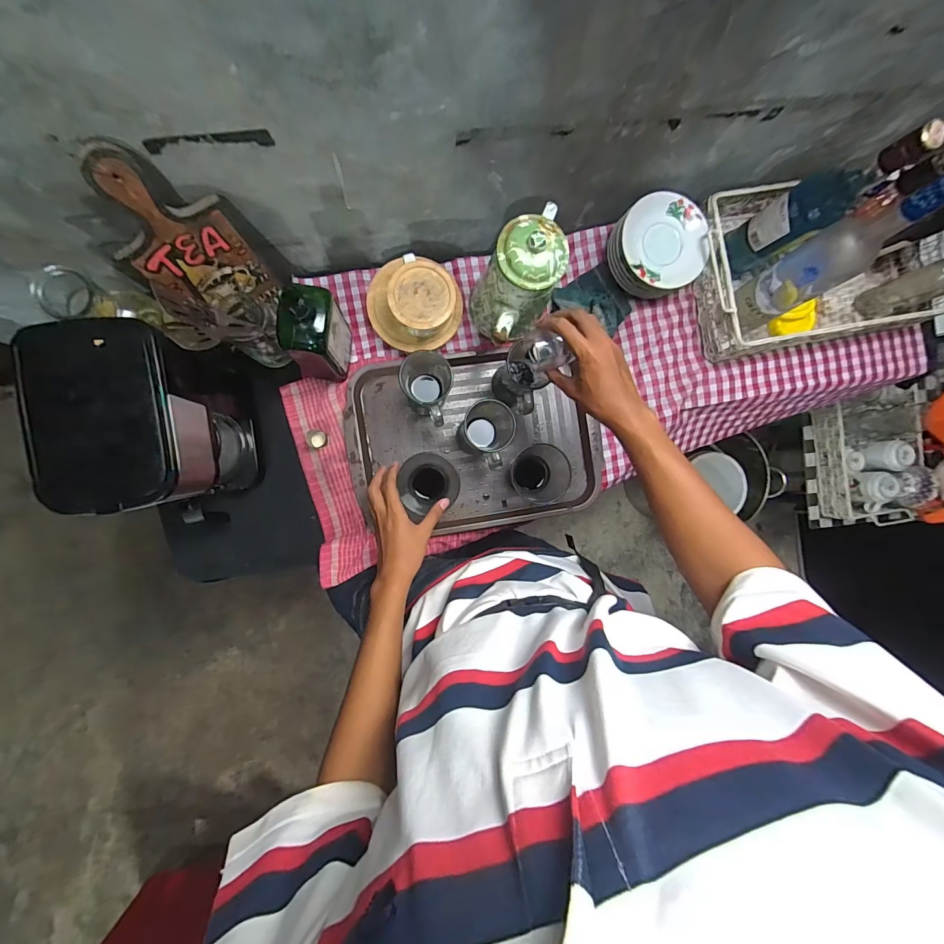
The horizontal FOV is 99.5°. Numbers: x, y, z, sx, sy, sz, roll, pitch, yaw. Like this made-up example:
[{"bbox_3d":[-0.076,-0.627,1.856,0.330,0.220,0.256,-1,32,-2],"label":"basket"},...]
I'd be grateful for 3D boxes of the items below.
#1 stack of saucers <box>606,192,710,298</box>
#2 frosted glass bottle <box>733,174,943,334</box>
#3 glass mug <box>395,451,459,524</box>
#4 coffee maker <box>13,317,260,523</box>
[{"bbox_3d":[0.307,-0.371,0.670,0.147,0.063,0.149,-28,93,-6],"label":"stack of saucers"},{"bbox_3d":[0.484,-0.287,0.515,0.070,0.317,0.073,-38,94,-5],"label":"frosted glass bottle"},{"bbox_3d":[-0.069,0.015,0.647,0.085,0.100,0.084,-27,90,-6],"label":"glass mug"},{"bbox_3d":[-0.406,-0.070,0.536,0.138,0.272,0.228,-12,91,-7],"label":"coffee maker"}]

